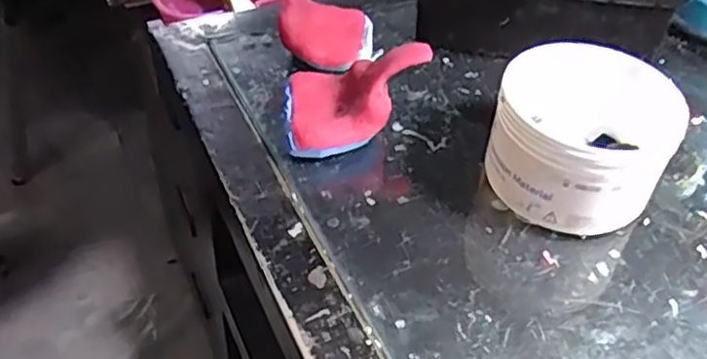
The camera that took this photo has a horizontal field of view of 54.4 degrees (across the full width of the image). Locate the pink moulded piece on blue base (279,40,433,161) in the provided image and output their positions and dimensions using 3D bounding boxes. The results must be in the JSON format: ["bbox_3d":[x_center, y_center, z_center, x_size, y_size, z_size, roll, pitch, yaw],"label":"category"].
[{"bbox_3d":[-0.002,-0.054,0.397,0.082,0.056,0.067,-9,45,-14],"label":"pink moulded piece on blue base"}]

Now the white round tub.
[{"bbox_3d":[0.116,-0.019,0.360,0.087,0.070,0.073,31,50,25],"label":"white round tub"}]

